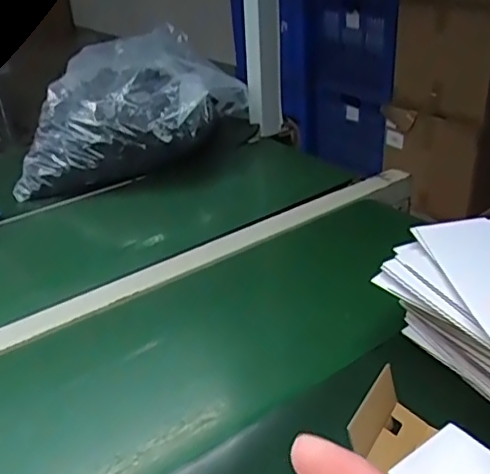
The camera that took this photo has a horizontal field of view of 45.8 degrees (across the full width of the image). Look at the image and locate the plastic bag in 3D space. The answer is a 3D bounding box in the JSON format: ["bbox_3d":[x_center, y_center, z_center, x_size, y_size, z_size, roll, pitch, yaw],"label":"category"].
[{"bbox_3d":[-0.177,-0.236,1.031,0.316,0.160,0.410,2,33,9],"label":"plastic bag"}]

